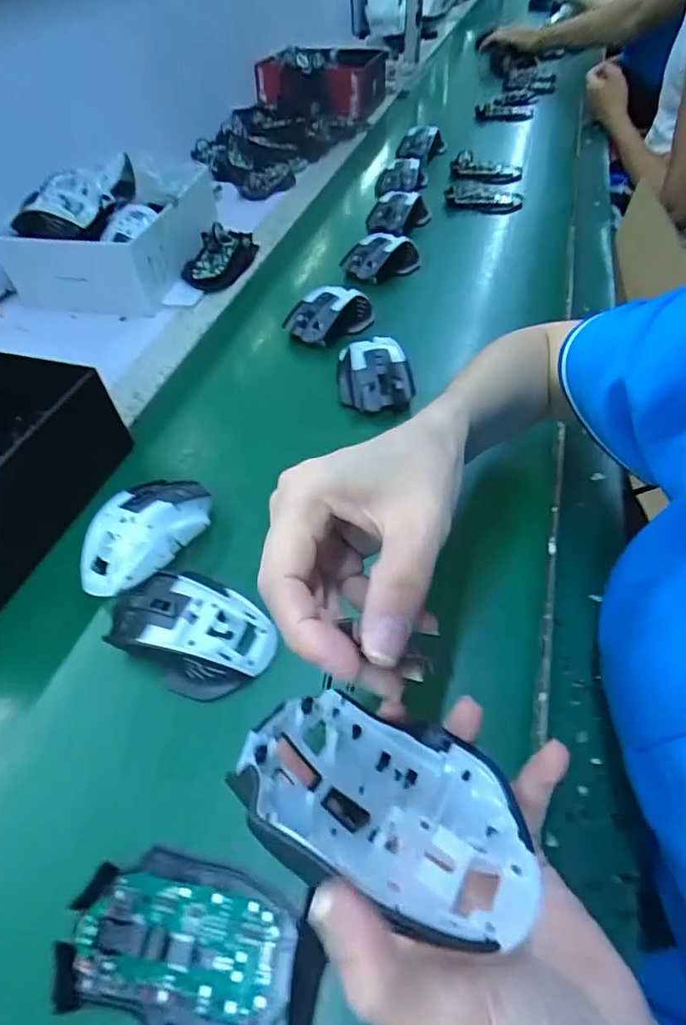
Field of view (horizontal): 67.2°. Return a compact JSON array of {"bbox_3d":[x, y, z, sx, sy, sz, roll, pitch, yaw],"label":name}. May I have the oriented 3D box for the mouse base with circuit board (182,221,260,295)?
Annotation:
[{"bbox_3d":[-0.168,-0.355,0.701,0.075,0.035,0.152,10,52,11],"label":"mouse base with circuit board"}]

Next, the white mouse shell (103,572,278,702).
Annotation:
[{"bbox_3d":[-0.104,0.076,0.350,0.116,0.036,0.075,20,55,19],"label":"white mouse shell"}]

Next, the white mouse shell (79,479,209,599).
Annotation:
[{"bbox_3d":[-0.152,0.015,0.398,0.069,0.043,0.115,26,57,23],"label":"white mouse shell"}]

